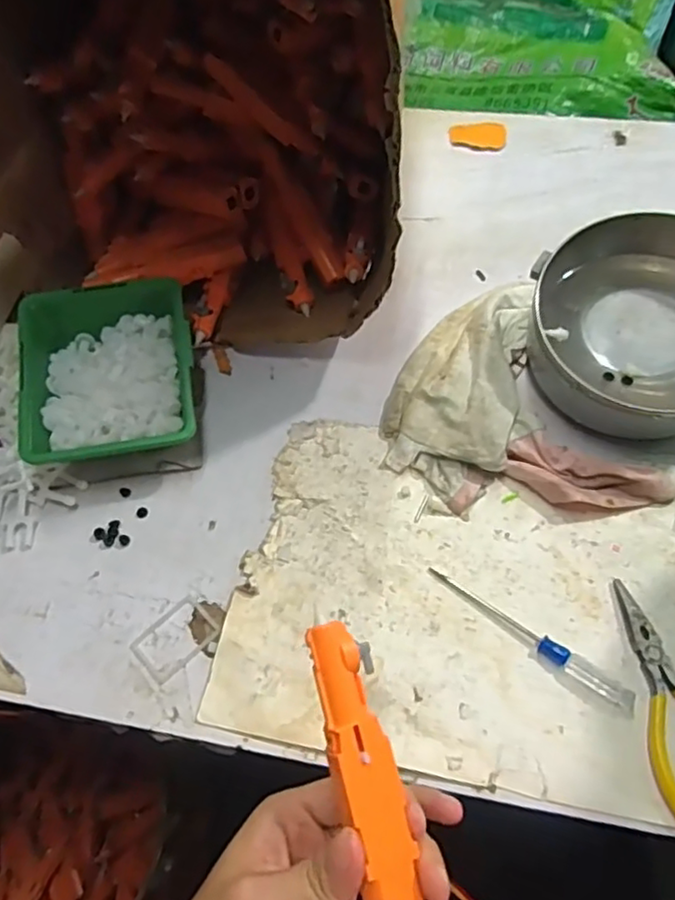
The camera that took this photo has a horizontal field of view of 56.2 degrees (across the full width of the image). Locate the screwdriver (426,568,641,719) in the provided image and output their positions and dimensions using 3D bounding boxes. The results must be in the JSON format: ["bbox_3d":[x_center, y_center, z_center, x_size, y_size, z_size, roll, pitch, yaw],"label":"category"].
[{"bbox_3d":[0.110,0.104,0.363,0.127,0.007,0.014,34,68,20],"label":"screwdriver"}]

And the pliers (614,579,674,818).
[{"bbox_3d":[0.181,0.133,0.343,0.047,0.010,0.126,-11,61,-3],"label":"pliers"}]

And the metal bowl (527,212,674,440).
[{"bbox_3d":[0.203,-0.078,0.428,0.143,0.077,0.143,-3,58,4],"label":"metal bowl"}]

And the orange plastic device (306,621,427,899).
[{"bbox_3d":[0.012,0.129,0.249,0.024,0.011,0.120,-14,74,-5],"label":"orange plastic device"}]

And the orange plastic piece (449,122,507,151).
[{"bbox_3d":[0.133,-0.298,0.600,0.052,0.007,0.034,5,61,6],"label":"orange plastic piece"}]

